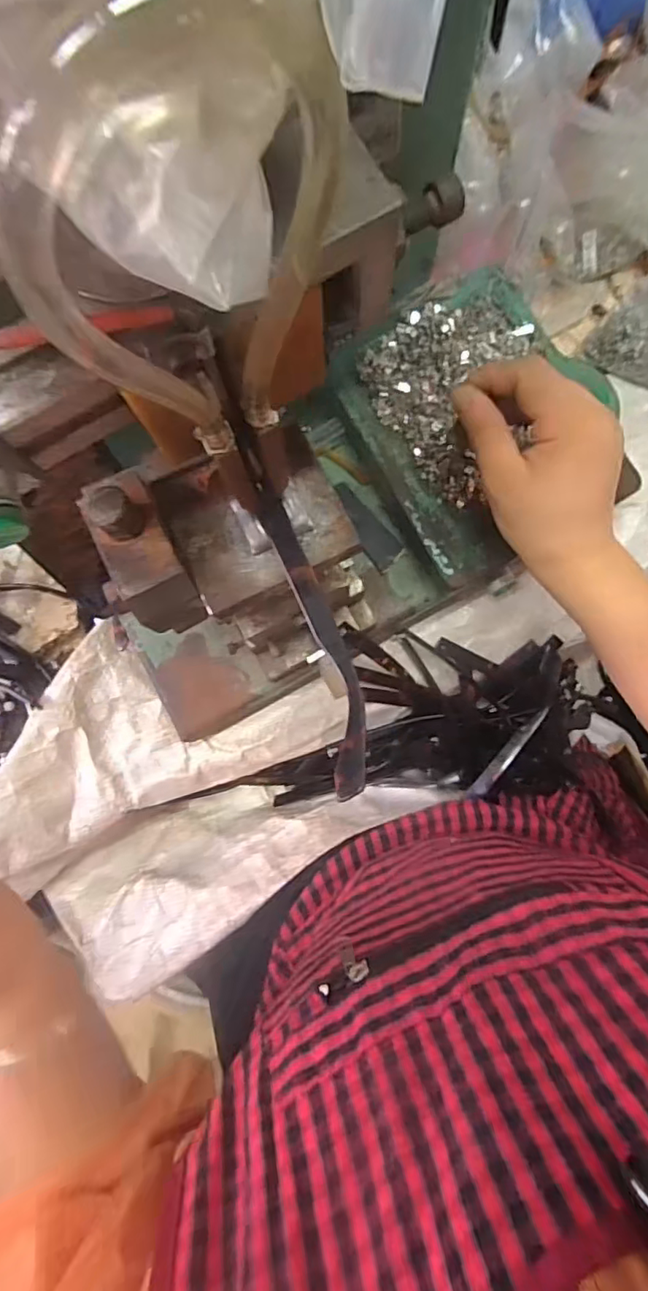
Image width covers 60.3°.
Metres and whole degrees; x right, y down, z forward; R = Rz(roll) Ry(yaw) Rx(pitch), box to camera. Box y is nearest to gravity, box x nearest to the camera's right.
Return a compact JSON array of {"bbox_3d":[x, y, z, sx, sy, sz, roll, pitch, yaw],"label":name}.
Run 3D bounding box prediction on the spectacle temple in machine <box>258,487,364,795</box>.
[{"bbox_3d":[-0.003,-0.007,0.237,0.020,0.013,0.139,-17,68,-1],"label":"spectacle temple in machine"}]

